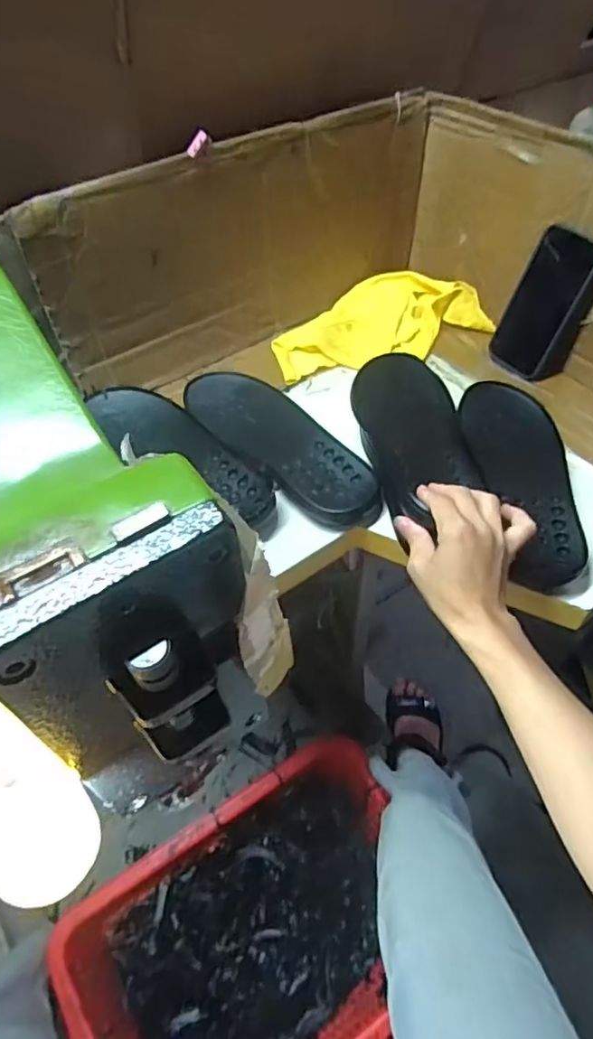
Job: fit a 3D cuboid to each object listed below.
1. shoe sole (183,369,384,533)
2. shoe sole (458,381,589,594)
[{"bbox_3d":[-0.023,-0.090,0.677,0.099,0.021,0.290,-31,56,-22],"label":"shoe sole"},{"bbox_3d":[0.243,-0.050,0.624,0.099,0.024,0.277,-1,50,1],"label":"shoe sole"}]

